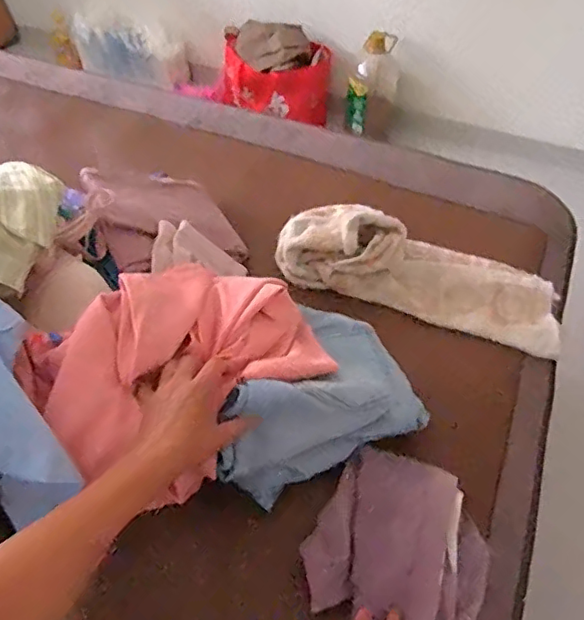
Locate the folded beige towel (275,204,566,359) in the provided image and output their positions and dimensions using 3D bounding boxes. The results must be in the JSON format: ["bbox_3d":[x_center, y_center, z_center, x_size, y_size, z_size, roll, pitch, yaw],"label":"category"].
[{"bbox_3d":[0.183,-0.072,0.787,0.399,0.088,0.171,14,52,11],"label":"folded beige towel"}]

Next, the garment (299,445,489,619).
[{"bbox_3d":[0.107,0.234,0.561,0.165,0.046,0.166,24,55,18],"label":"garment"}]

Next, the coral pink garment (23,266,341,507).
[{"bbox_3d":[-0.112,0.052,0.597,0.270,0.110,0.210,-34,58,-24],"label":"coral pink garment"}]

